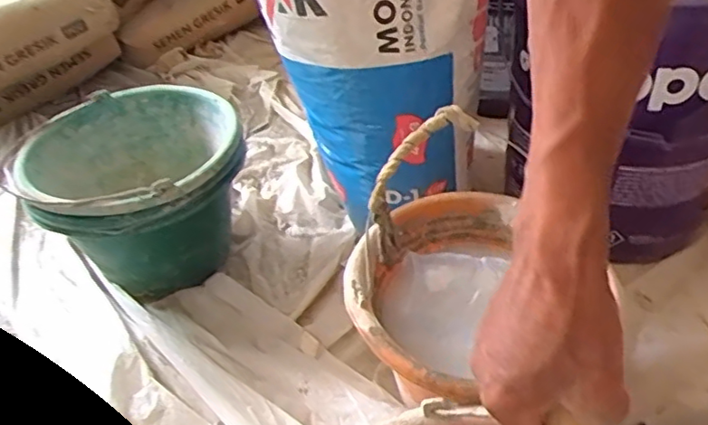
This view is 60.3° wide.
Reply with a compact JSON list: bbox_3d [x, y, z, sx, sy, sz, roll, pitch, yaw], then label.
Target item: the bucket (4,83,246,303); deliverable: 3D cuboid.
[{"bbox_3d":[-0.264,-0.013,0.802,0.250,0.204,0.253,-4,40,4],"label":"bucket"}]

